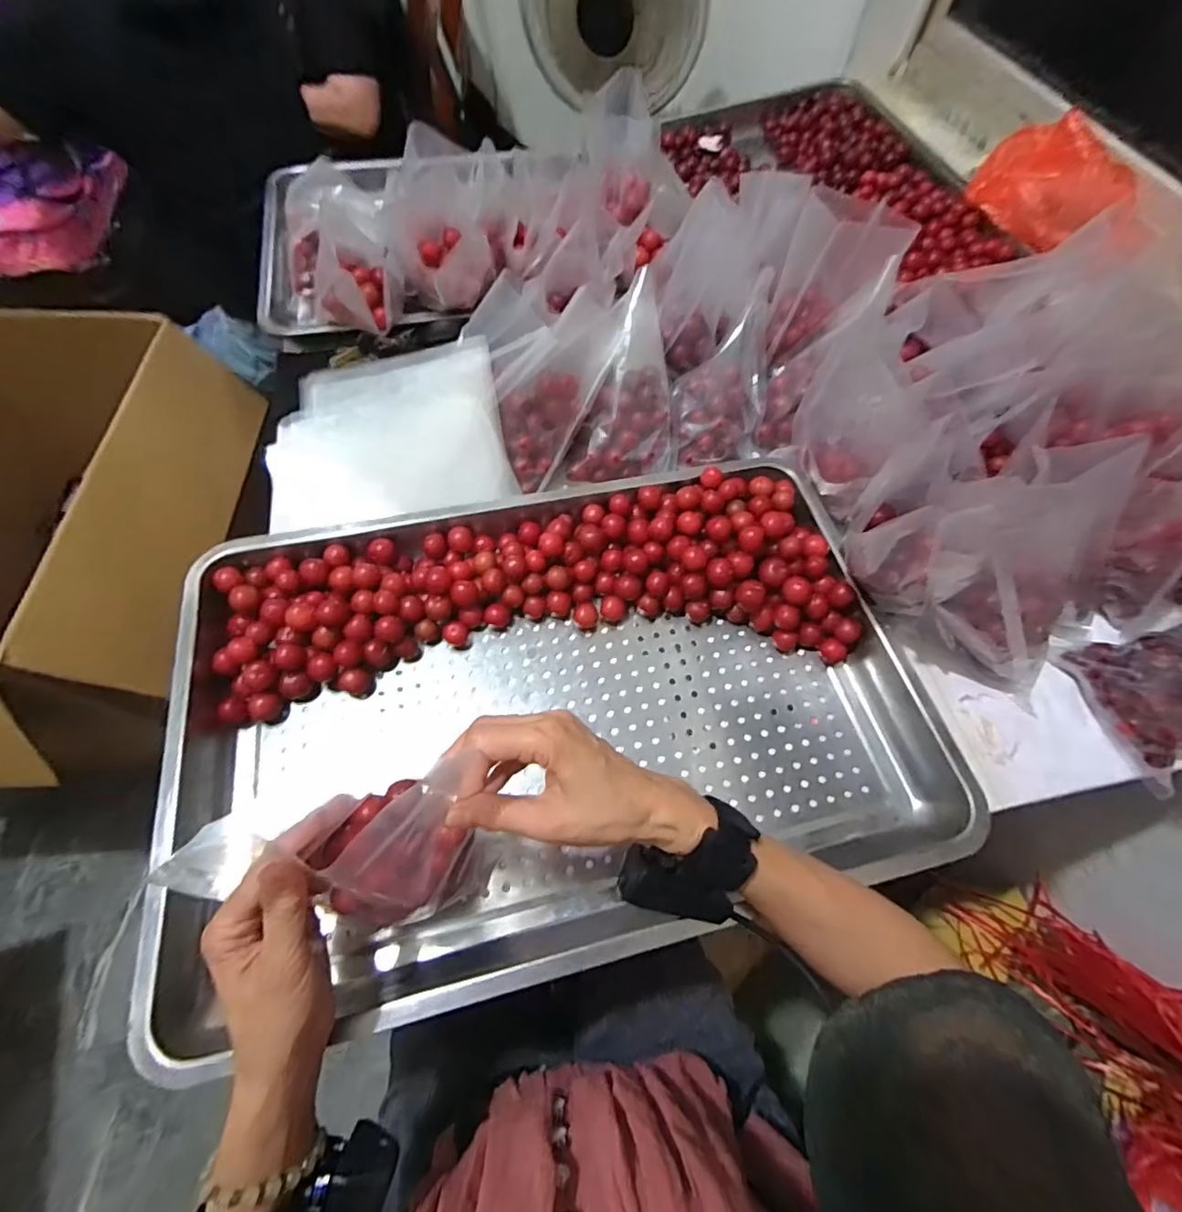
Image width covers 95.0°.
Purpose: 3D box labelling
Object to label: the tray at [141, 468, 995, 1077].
[{"bbox_3d":[-0.035,0.067,0.464,0.597,0.061,0.394,-11,63,-9],"label":"tray"}]

